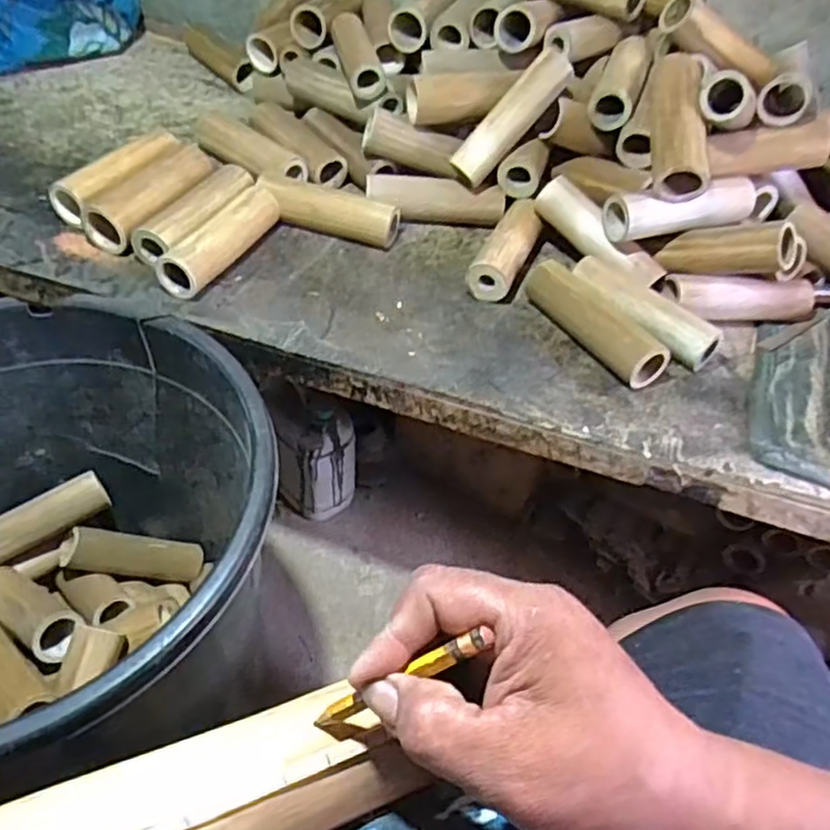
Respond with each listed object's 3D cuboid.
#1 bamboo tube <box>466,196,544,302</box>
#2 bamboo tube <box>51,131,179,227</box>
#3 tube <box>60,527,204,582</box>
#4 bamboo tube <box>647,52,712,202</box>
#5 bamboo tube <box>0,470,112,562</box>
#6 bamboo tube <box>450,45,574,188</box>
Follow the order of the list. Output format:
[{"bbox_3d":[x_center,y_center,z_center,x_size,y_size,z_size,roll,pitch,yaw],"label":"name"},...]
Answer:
[{"bbox_3d":[0.116,-0.209,0.860,0.053,0.045,0.173,19,47,12],"label":"bamboo tube"},{"bbox_3d":[-0.373,-0.300,0.890,0.069,0.058,0.182,24,49,16],"label":"bamboo tube"},{"bbox_3d":[-0.380,0.193,0.946,0.180,0.049,0.050,22,30,-45],"label":"tube"},{"bbox_3d":[0.303,-0.339,0.802,0.059,0.050,0.193,5,67,-2],"label":"bamboo tube"},{"bbox_3d":[-0.487,0.132,0.882,0.183,0.050,0.046,-27,55,-28],"label":"bamboo tube"},{"bbox_3d":[0.121,-0.371,0.869,0.040,0.180,0.044,25,22,-53],"label":"bamboo tube"}]

